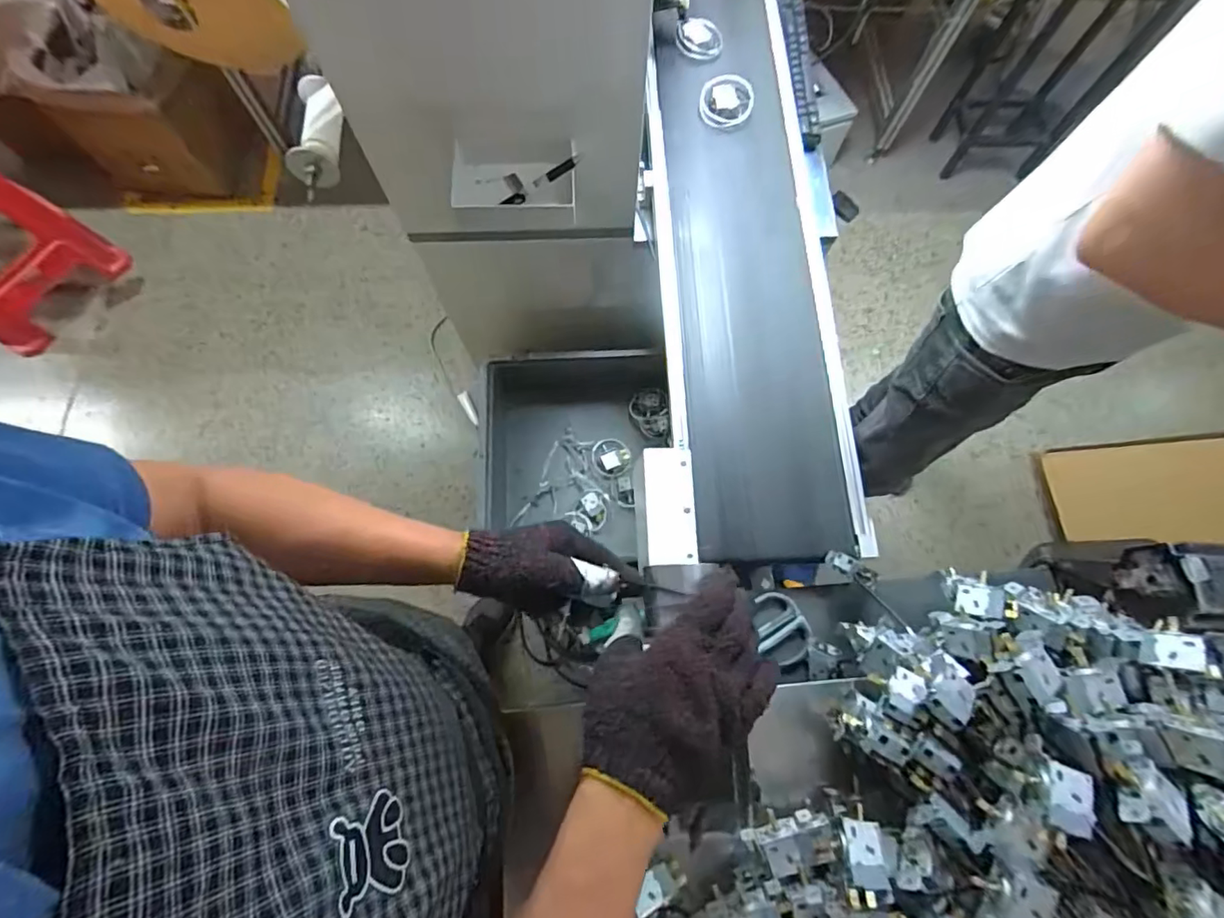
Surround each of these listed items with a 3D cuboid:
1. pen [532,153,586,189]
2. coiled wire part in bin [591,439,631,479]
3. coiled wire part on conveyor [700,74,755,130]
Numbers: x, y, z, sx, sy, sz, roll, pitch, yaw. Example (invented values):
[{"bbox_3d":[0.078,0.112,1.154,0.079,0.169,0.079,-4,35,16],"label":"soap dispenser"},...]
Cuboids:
[{"bbox_3d":[-0.068,-0.370,0.677,0.073,0.013,0.014,-28,75,7],"label":"pen"},{"bbox_3d":[0.000,-0.003,1.101,0.081,0.007,0.081,1,73,-2],"label":"coiled wire part in bin"},{"bbox_3d":[0.190,-0.592,0.874,0.086,0.018,0.082,4,102,17],"label":"coiled wire part on conveyor"}]

